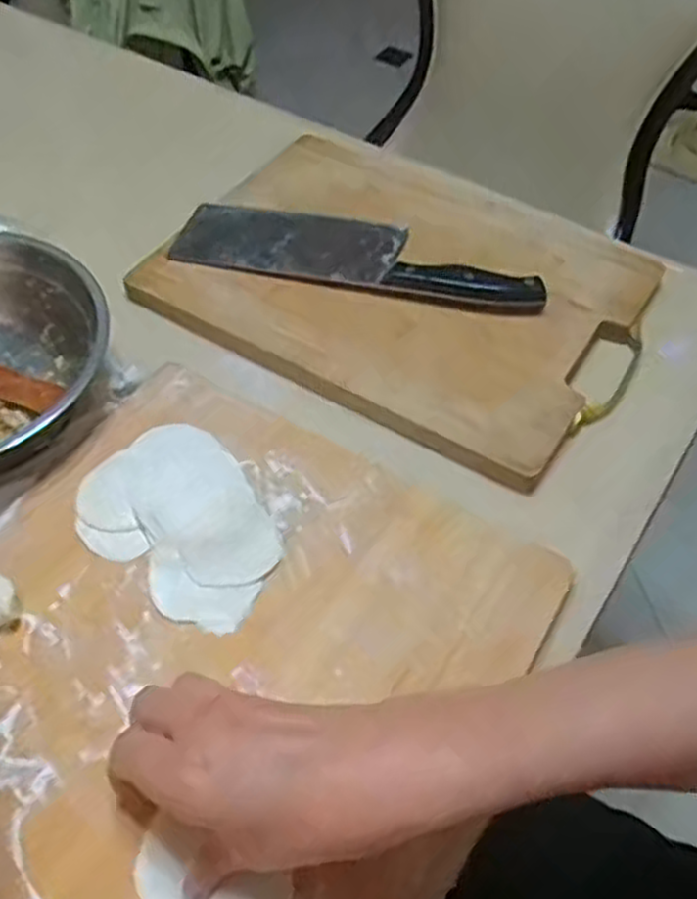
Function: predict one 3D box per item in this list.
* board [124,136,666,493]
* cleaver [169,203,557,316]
[{"bbox_3d":[0.047,-0.138,0.619,0.349,0.024,0.265,26,57,19],"label":"board"},{"bbox_3d":[0.008,-0.155,0.614,0.286,0.020,0.075,12,53,9],"label":"cleaver"}]

